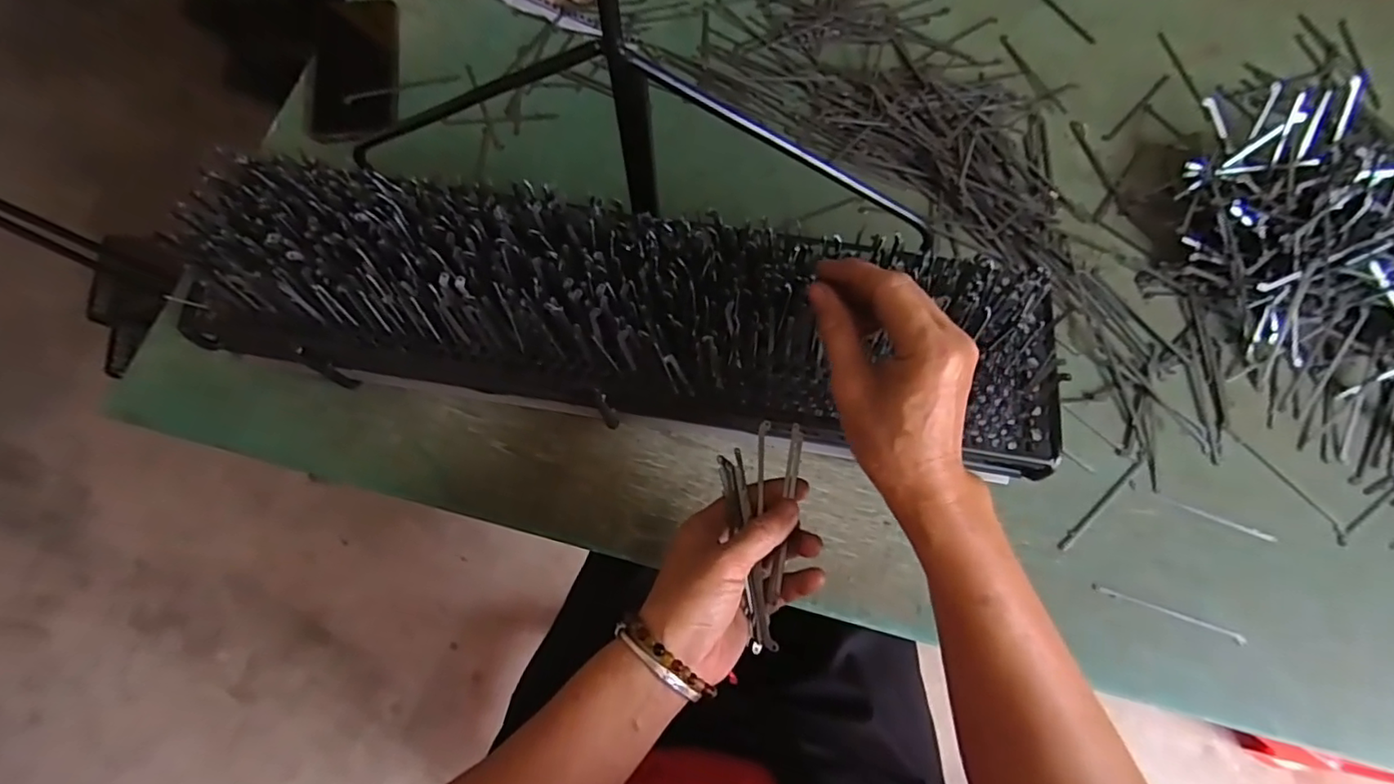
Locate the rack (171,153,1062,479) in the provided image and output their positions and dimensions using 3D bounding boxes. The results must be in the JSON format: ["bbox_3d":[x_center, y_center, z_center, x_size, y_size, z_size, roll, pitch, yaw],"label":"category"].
[{"bbox_3d":[-0.051,-0.054,0.412,0.594,0.092,0.130,8,73,0],"label":"rack"}]

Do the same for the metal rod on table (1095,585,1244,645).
[{"bbox_3d":[0.349,0.163,0.438,0.111,0.004,0.008,20,74,6],"label":"metal rod on table"}]

